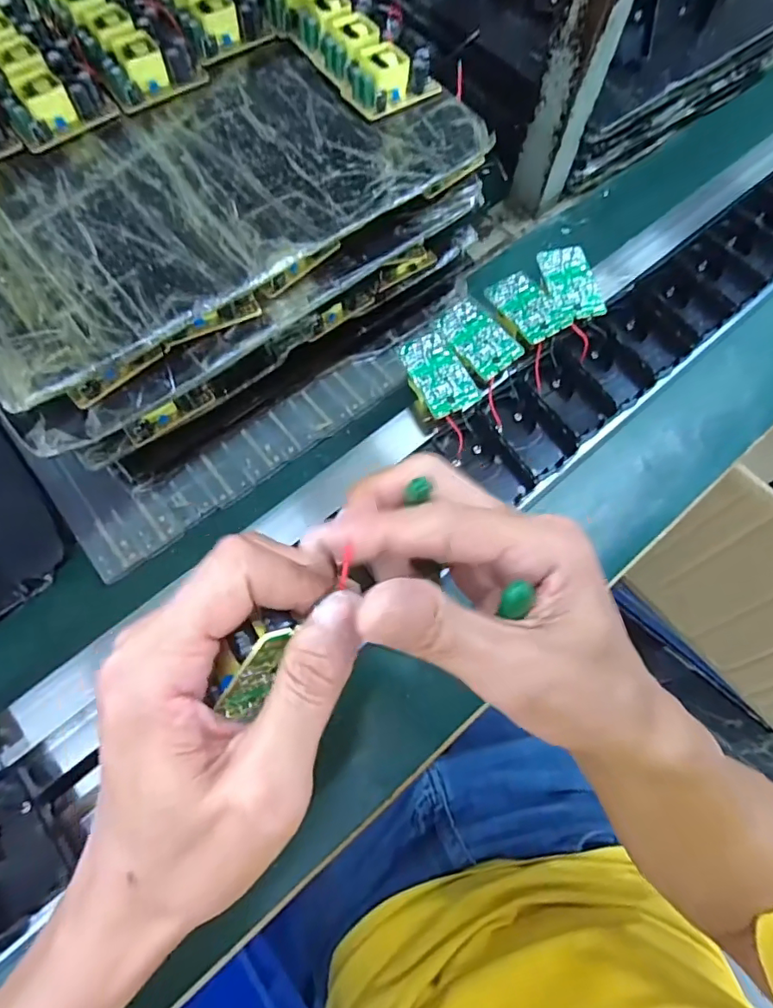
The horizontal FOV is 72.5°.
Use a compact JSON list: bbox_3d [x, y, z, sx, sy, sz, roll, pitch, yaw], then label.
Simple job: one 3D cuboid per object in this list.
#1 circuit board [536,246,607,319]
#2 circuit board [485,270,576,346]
[{"bbox_3d":[0.141,-0.170,0.403,0.036,0.005,0.064,-12,70,-5],"label":"circuit board"},{"bbox_3d":[0.107,-0.148,0.395,0.040,0.004,0.063,-29,67,-12],"label":"circuit board"}]

